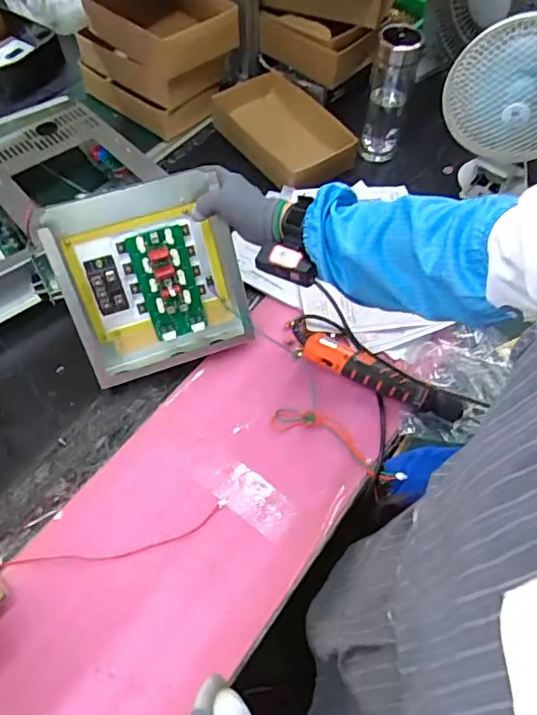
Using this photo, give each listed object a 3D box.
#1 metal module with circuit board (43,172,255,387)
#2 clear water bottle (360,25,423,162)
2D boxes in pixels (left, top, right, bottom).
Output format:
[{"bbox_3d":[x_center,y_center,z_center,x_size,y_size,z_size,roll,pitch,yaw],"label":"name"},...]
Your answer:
[{"bbox_3d":[-0.156,-0.105,0.705,0.224,0.238,0.069,-17,30,-10],"label":"metal module with circuit board"},{"bbox_3d":[0.216,-0.467,0.944,0.075,0.235,0.078,14,59,5],"label":"clear water bottle"}]

